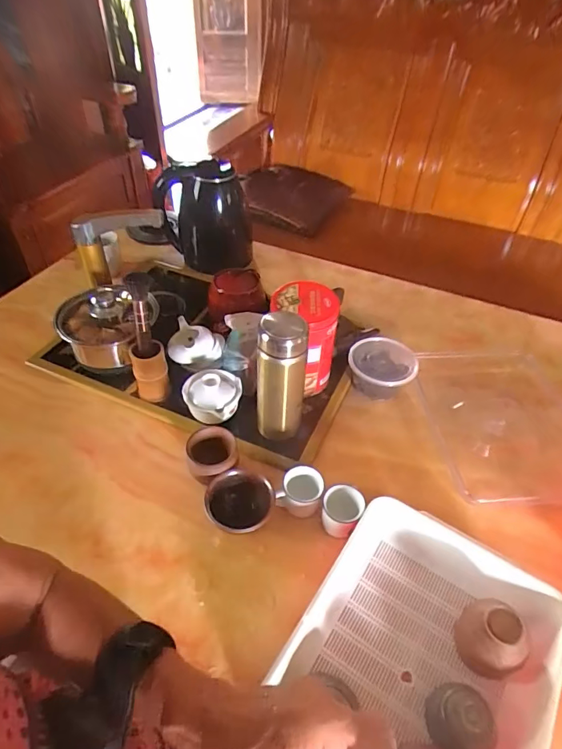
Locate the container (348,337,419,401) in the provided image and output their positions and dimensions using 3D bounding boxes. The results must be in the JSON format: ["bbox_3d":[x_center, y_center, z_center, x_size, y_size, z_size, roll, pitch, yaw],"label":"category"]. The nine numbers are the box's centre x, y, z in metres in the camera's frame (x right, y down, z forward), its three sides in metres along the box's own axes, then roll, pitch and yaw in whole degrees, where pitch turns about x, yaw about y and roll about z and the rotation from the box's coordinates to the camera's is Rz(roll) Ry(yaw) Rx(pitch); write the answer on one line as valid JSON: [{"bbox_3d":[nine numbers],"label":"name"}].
[{"bbox_3d":[0.168,-0.008,0.770,0.107,0.066,0.094,12,46,9],"label":"container"}]

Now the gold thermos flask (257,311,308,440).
[{"bbox_3d":[-0.001,0.011,0.643,0.066,0.203,0.065,3,45,0],"label":"gold thermos flask"}]

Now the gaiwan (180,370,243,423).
[{"bbox_3d":[-0.101,0.032,0.696,0.076,0.077,0.077,1,45,-1],"label":"gaiwan"}]

